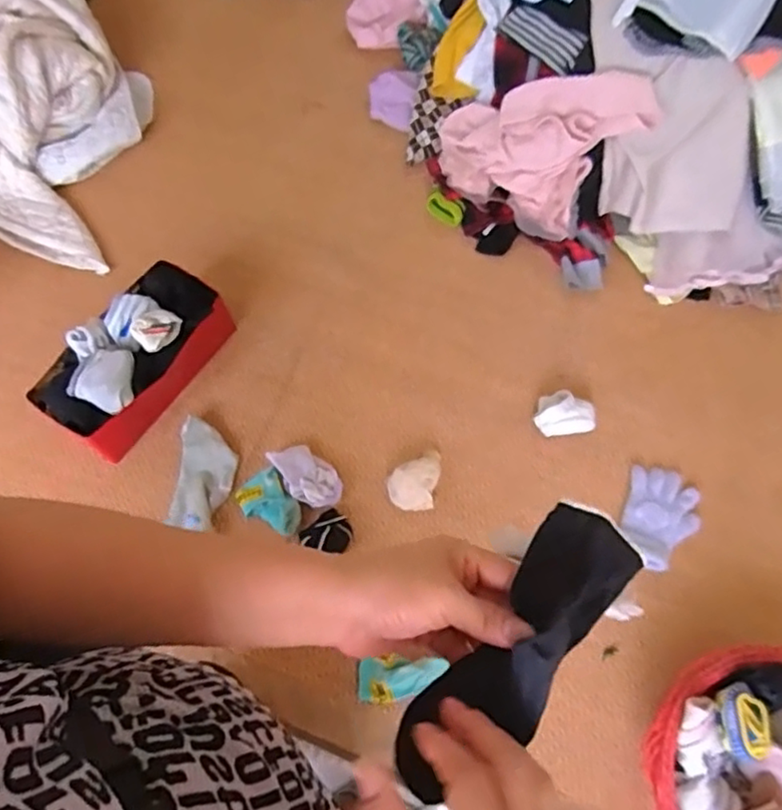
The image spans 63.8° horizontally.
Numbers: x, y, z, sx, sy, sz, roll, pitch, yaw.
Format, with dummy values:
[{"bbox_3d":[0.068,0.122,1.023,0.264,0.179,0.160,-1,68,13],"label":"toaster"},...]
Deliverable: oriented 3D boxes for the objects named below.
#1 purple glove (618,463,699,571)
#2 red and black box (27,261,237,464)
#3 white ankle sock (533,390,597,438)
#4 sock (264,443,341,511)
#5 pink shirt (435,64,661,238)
[{"bbox_3d":[0.365,0.154,0.850,0.093,0.013,0.142,19,65,8],"label":"purple glove"},{"bbox_3d":[-0.377,-0.069,0.945,0.141,0.115,0.282,33,70,16],"label":"red and black box"},{"bbox_3d":[0.253,0.011,0.915,0.088,0.046,0.068,-8,65,-2],"label":"white ankle sock"},{"bbox_3d":[-0.116,0.102,0.890,0.070,0.040,0.110,-34,68,-13],"label":"sock"},{"bbox_3d":[0.228,-0.412,0.996,0.306,0.200,0.188,17,66,10],"label":"pink shirt"}]

